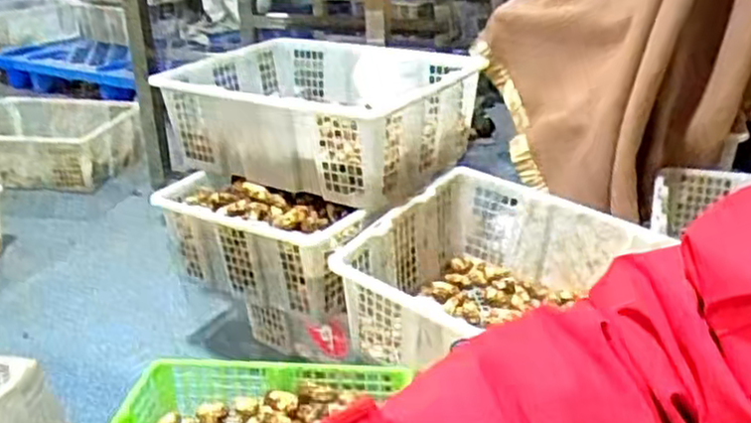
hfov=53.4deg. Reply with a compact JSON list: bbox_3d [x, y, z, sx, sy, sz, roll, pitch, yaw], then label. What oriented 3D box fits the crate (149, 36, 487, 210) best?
[{"bbox_3d":[-0.095,-0.174,1.288,0.483,0.163,0.377,18,31,36],"label":"crate"}]

